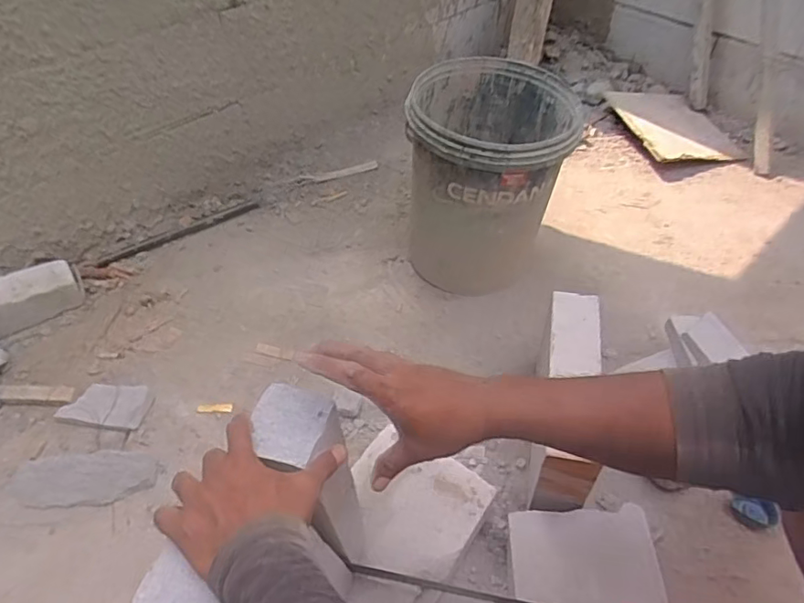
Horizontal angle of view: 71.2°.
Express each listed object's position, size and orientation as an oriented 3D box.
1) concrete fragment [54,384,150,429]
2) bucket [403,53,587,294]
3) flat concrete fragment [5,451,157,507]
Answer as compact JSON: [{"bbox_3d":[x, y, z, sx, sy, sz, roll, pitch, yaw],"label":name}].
[{"bbox_3d":[-0.511,0.178,0.973,0.148,0.029,0.084,6,47,6],"label":"concrete fragment"},{"bbox_3d":[0.161,-0.241,1.111,0.279,0.352,0.302,0,47,0],"label":"bucket"},{"bbox_3d":[-0.482,0.265,0.849,0.198,0.080,0.023,-2,14,-12],"label":"flat concrete fragment"}]

